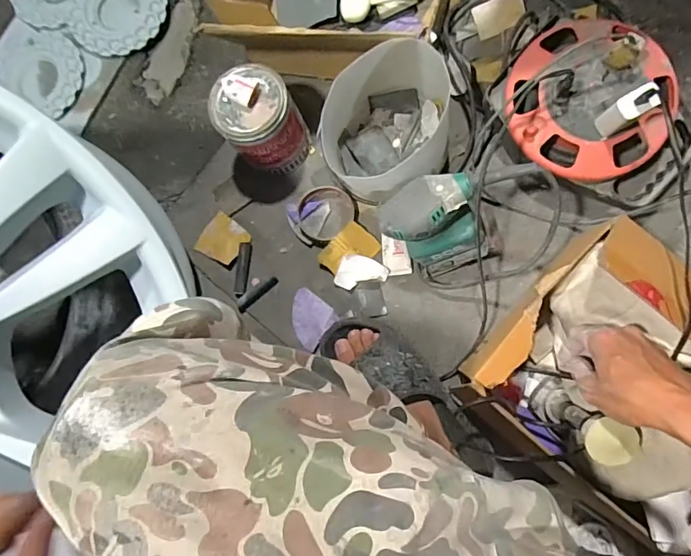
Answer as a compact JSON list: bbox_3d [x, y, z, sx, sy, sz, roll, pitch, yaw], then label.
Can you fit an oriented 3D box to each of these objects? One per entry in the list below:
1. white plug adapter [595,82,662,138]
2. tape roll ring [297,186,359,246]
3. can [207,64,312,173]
[{"bbox_3d":[0.316,-0.187,0.533,0.036,0.074,0.030,-26,81,3],"label":"white plug adapter"},{"bbox_3d":[-0.030,-0.094,0.684,0.088,0.013,0.078,-34,80,2],"label":"tape roll ring"},{"bbox_3d":[-0.115,-0.215,0.657,0.102,0.155,0.100,-1,83,7],"label":"can"}]

